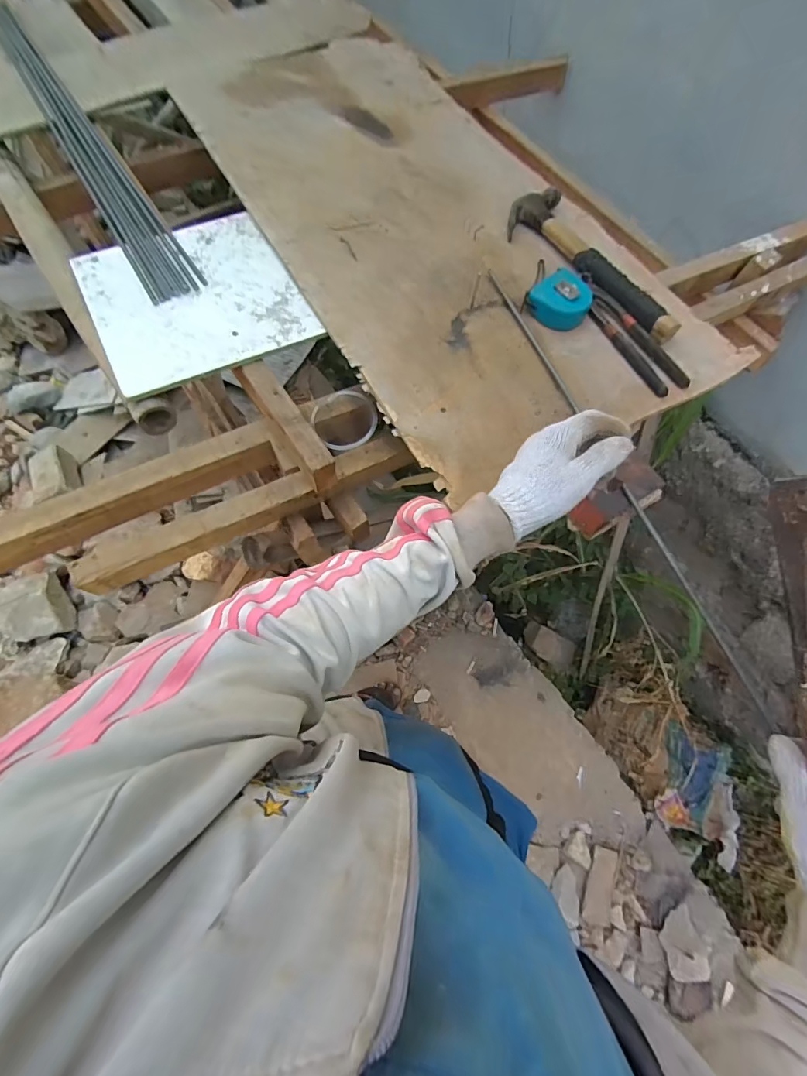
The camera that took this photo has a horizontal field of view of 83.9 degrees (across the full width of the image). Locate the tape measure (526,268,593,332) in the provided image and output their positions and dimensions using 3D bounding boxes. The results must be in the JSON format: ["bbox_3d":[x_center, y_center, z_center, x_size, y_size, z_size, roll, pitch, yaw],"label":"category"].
[{"bbox_3d":[0.228,-0.342,0.639,0.081,0.039,0.078,-41,75,-18],"label":"tape measure"}]

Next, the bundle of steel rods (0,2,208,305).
[{"bbox_3d":[-0.575,-0.714,0.777,0.078,0.016,0.939,-31,72,-15],"label":"bundle of steel rods"}]

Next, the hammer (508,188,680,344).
[{"bbox_3d":[0.290,-0.418,0.680,0.117,0.026,0.336,-28,71,-14],"label":"hammer"}]

